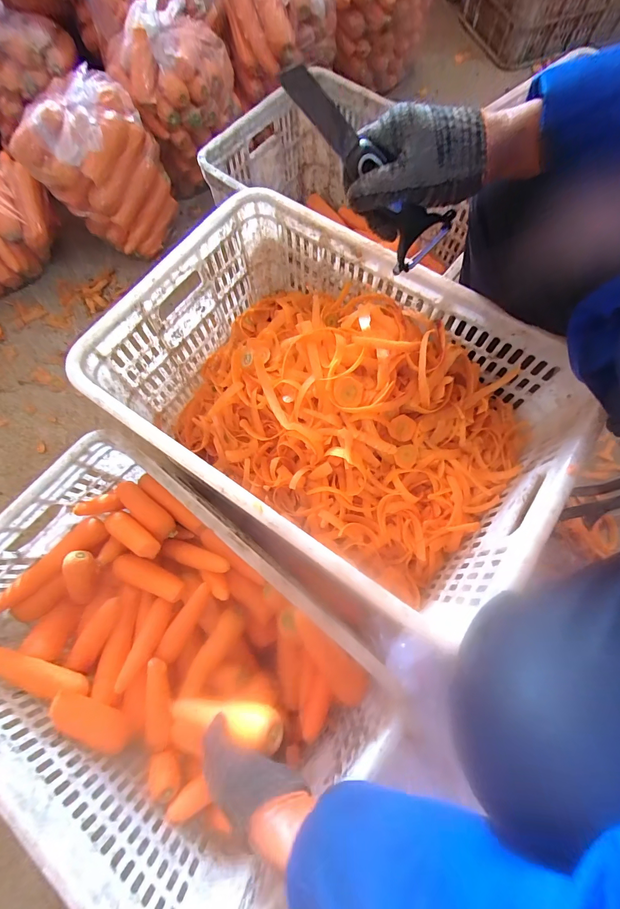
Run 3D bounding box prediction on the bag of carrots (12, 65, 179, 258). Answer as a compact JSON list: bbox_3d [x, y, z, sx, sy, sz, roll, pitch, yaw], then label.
[{"bbox_3d":[-0.468,-0.647,0.844,0.269,0.286,0.154,-41,77,-11],"label":"bag of carrots"}]

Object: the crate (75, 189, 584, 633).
[{"bbox_3d":[0.031,-0.073,0.585,0.592,0.256,0.409,33,76,10],"label":"crate"}]

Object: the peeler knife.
[{"bbox_3d":[0.055,-0.250,0.331,0.192,0.057,0.048,31,71,-31],"label":"peeler knife"}]

